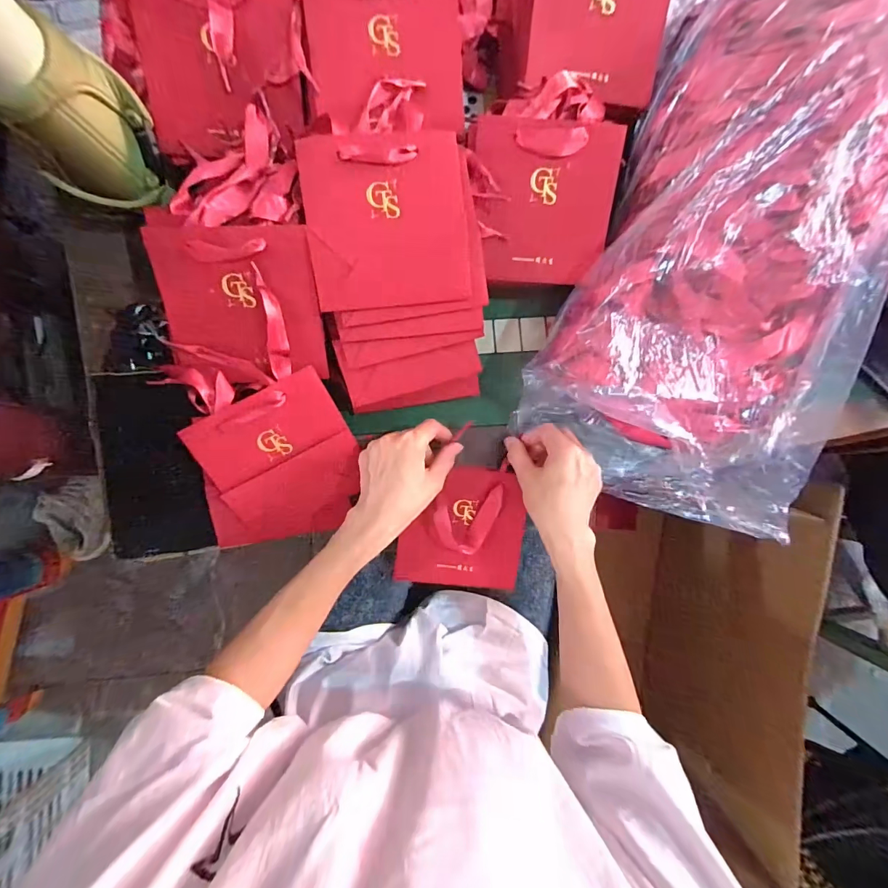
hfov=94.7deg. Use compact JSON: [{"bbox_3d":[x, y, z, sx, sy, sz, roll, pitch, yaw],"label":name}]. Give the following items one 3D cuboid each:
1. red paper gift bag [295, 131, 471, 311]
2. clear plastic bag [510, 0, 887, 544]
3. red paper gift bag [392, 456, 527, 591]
[{"bbox_3d":[-0.050,-0.198,0.366,0.137,0.010,0.139,-7,105,-6],"label":"red paper gift bag"},{"bbox_3d":[0.282,-0.191,0.409,0.295,0.155,0.510,15,86,-4],"label":"clear plastic bag"},{"bbox_3d":[0.023,0.097,0.457,0.135,0.025,0.136,6,101,-4],"label":"red paper gift bag"}]

